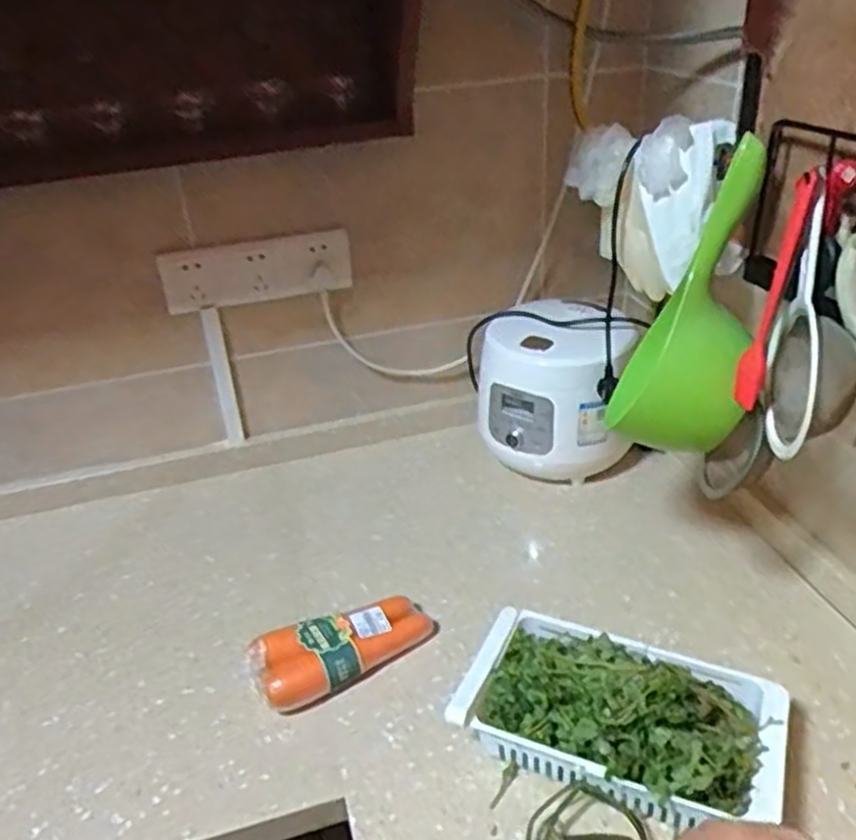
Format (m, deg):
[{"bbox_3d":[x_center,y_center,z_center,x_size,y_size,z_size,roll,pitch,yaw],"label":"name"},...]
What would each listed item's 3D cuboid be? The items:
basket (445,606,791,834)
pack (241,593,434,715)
[{"bbox_3d":[0.182,0.278,0.713,0.287,0.094,0.168,10,34,22],"label":"basket"},{"bbox_3d":[-0.088,0.249,0.827,0.204,0.048,0.080,-18,34,-22],"label":"pack"}]

